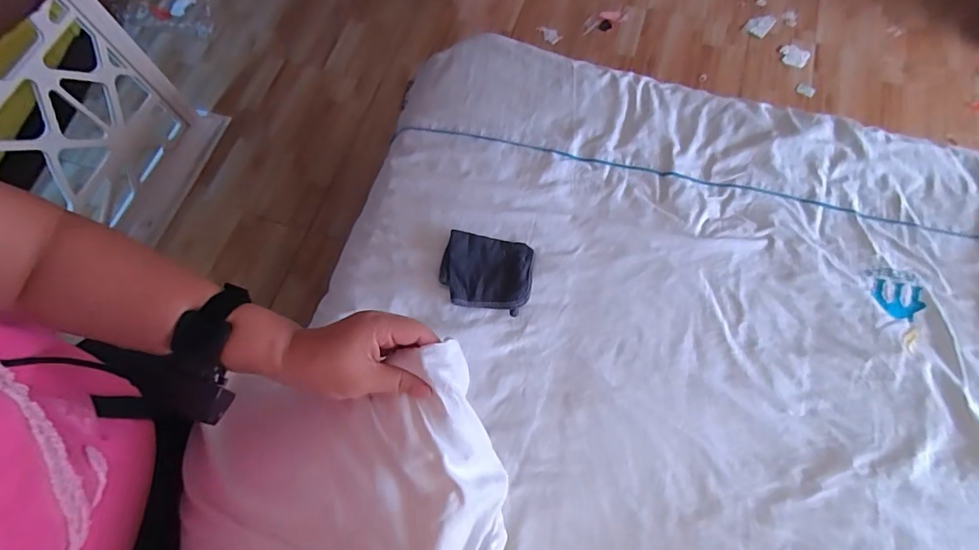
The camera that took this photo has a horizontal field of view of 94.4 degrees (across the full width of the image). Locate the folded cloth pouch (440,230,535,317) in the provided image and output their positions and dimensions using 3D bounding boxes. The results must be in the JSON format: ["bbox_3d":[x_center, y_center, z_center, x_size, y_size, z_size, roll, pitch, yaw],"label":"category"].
[{"bbox_3d":[-0.004,-0.008,0.752,0.147,0.034,0.125,10,71,5],"label":"folded cloth pouch"}]

